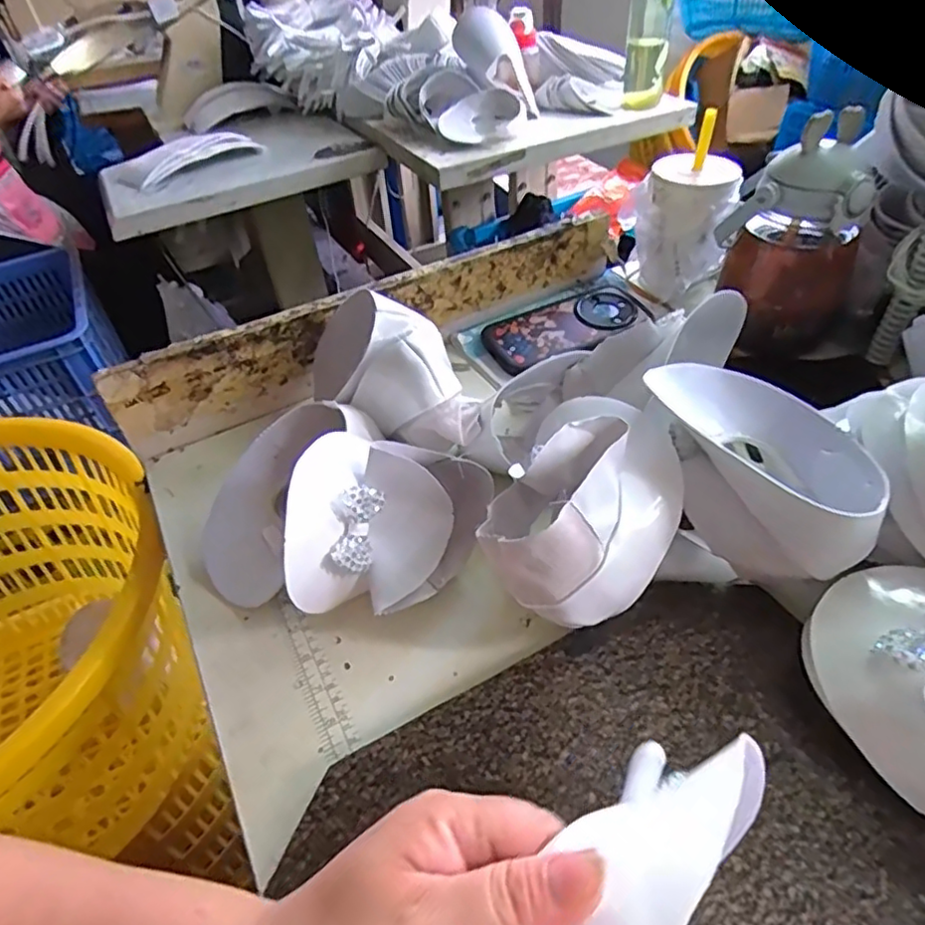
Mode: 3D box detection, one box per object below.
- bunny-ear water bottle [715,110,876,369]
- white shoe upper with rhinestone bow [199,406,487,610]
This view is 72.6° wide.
[{"bbox_3d":[0.304,-0.199,0.573,0.110,0.189,0.079,-5,44,1],"label":"bunny-ear water bottle"},{"bbox_3d":[-0.100,0.025,0.443,0.191,0.125,0.142,22,50,26],"label":"white shoe upper with rhinestone bow"}]

